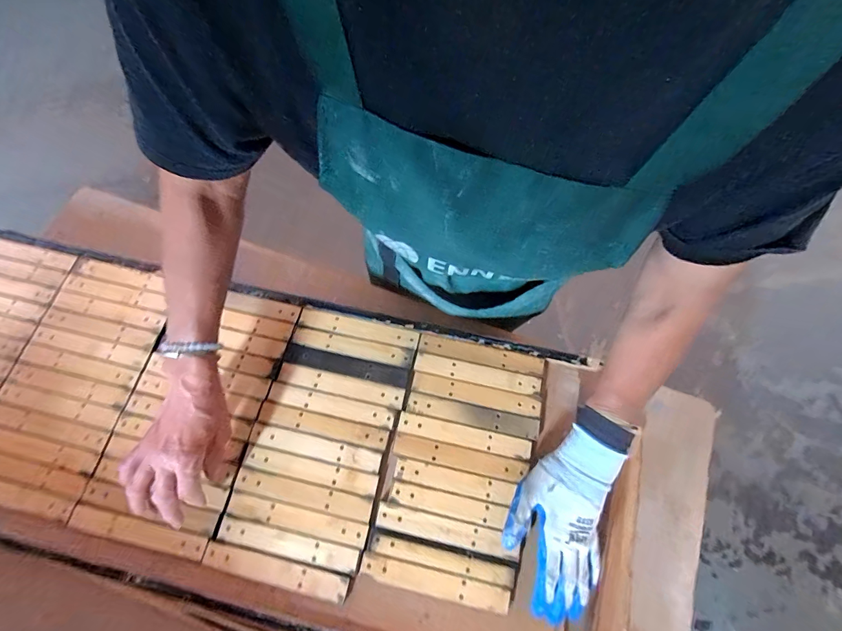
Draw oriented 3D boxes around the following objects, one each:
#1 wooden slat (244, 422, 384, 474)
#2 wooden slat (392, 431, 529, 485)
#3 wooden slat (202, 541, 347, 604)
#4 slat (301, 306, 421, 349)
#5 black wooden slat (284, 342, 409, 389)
[{"bbox_3d":[-0.142,0.176,0.489,0.178,0.004,0.027,12,72,4],"label":"wooden slat"},{"bbox_3d":[0.050,0.190,0.493,0.177,0.004,0.029,12,72,4],"label":"wooden slat"},{"bbox_3d":[-0.181,0.316,0.453,0.183,0.005,0.029,12,72,4],"label":"wooden slat"},{"bbox_3d":[-0.093,0.018,0.552,0.180,0.004,0.031,11,72,4],"label":"slat"},{"bbox_3d":[-0.108,0.071,0.524,0.179,0.004,0.029,12,72,4],"label":"black wooden slat"}]

